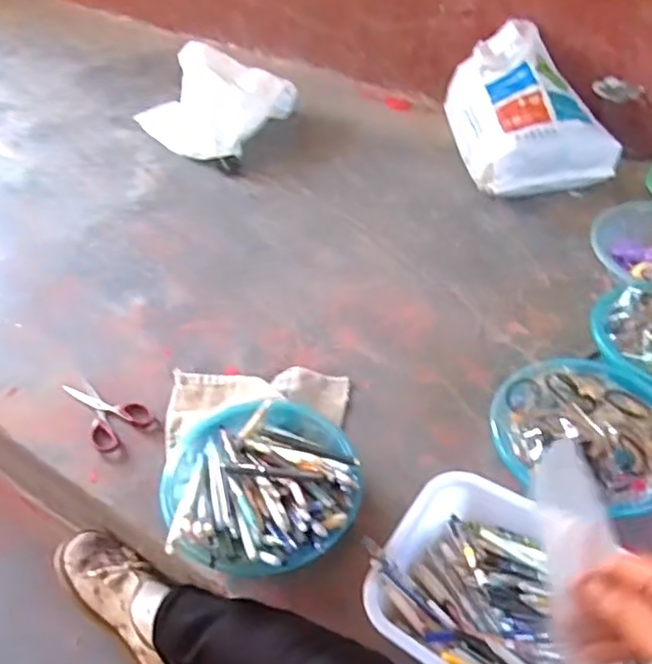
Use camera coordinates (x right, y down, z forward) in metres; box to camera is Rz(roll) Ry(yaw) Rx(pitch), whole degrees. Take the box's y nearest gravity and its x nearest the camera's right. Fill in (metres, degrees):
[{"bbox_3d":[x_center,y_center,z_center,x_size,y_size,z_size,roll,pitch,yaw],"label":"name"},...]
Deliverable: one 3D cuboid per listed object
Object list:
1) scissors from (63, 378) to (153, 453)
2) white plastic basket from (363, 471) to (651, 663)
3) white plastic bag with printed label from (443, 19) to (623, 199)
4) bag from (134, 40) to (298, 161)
[{"bbox_3d":[-0.309,0.106,0.918,0.128,0.011,0.083,32,53,29],"label":"scissors"},{"bbox_3d":[0.201,0.286,0.674,0.295,0.067,0.210,24,49,23],"label":"white plastic basket"},{"bbox_3d":[0.396,-0.450,1.328,0.259,0.196,0.343,-8,45,-8],"label":"white plastic bag with printed label"},{"bbox_3d":[-0.270,-0.505,1.454,0.310,0.124,0.270,22,49,21],"label":"bag"}]

